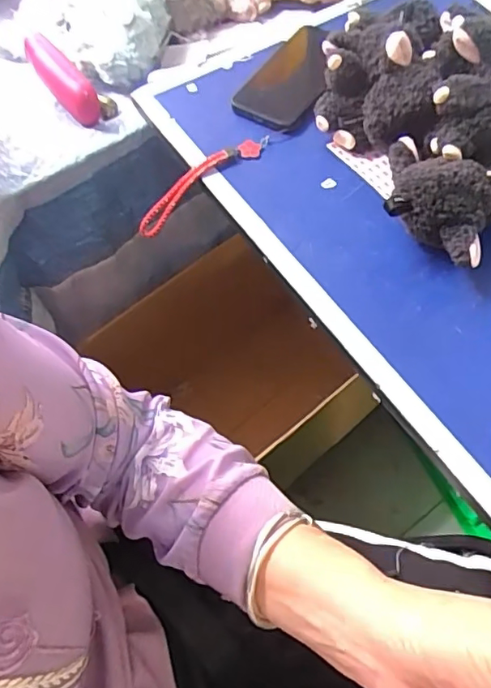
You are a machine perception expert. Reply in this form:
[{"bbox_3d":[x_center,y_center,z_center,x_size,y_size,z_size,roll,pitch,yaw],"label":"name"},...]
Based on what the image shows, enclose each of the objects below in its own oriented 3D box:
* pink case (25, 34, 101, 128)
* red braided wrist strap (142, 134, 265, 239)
[{"bbox_3d":[-0.215,-0.311,0.631,0.033,0.051,0.134,-34,64,-15],"label":"pink case"},{"bbox_3d":[-0.048,-0.168,0.554,0.160,0.041,0.019,-37,64,5],"label":"red braided wrist strap"}]

